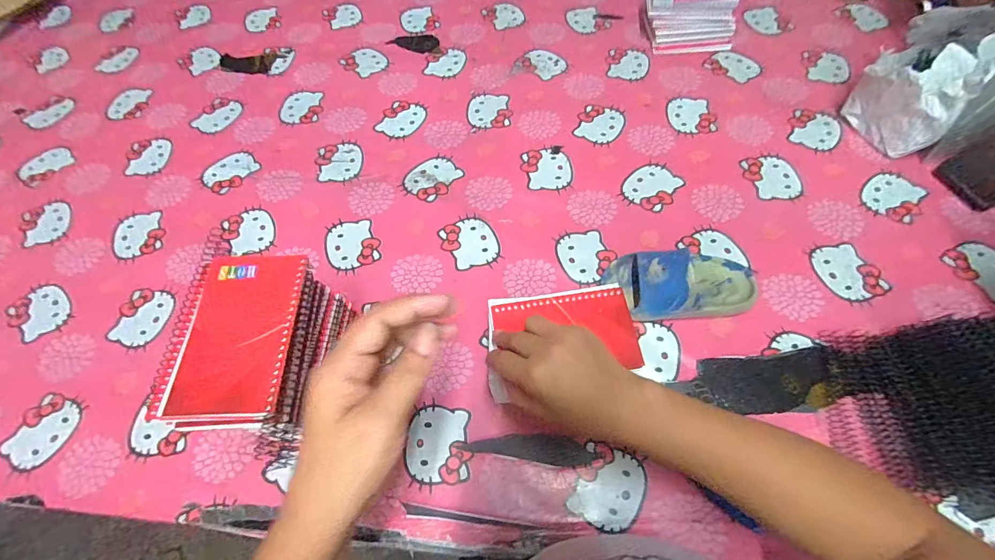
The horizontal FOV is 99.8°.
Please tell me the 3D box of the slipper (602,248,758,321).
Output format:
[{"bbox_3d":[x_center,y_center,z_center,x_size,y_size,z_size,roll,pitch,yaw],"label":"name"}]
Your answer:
[{"bbox_3d":[0.218,0.003,0.492,0.176,0.058,0.086,-1,63,2],"label":"slipper"}]

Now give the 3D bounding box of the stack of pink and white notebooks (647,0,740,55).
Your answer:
[{"bbox_3d":[0.334,-0.457,0.709,0.158,0.076,0.106,1,63,3],"label":"stack of pink and white notebooks"}]

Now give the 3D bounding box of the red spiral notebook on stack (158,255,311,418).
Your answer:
[{"bbox_3d":[-0.200,0.037,0.325,0.082,0.010,0.131,-2,63,2],"label":"red spiral notebook on stack"}]

